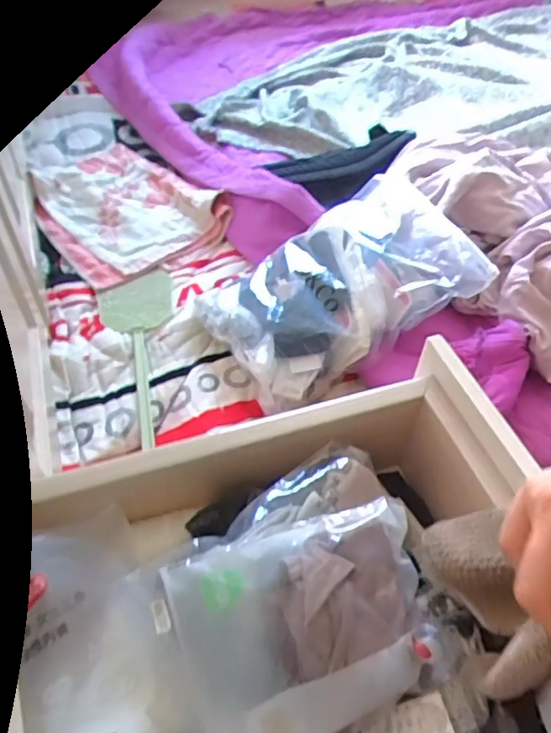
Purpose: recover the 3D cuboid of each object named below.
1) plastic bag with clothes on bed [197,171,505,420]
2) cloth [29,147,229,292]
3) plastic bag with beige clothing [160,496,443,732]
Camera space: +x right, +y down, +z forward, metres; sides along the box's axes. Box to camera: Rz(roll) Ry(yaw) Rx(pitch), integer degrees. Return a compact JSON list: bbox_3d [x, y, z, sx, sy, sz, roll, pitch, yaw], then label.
[{"bbox_3d":[0.093,-0.124,0.859,0.393,0.079,0.286,-30,56,-6],"label":"plastic bag with clothes on bed"},{"bbox_3d":[-0.300,-0.317,1.110,0.299,0.046,0.381,-29,55,-25],"label":"cloth"},{"bbox_3d":[0.026,0.185,0.378,0.169,0.030,0.153,-13,75,-9],"label":"plastic bag with beige clothing"}]

